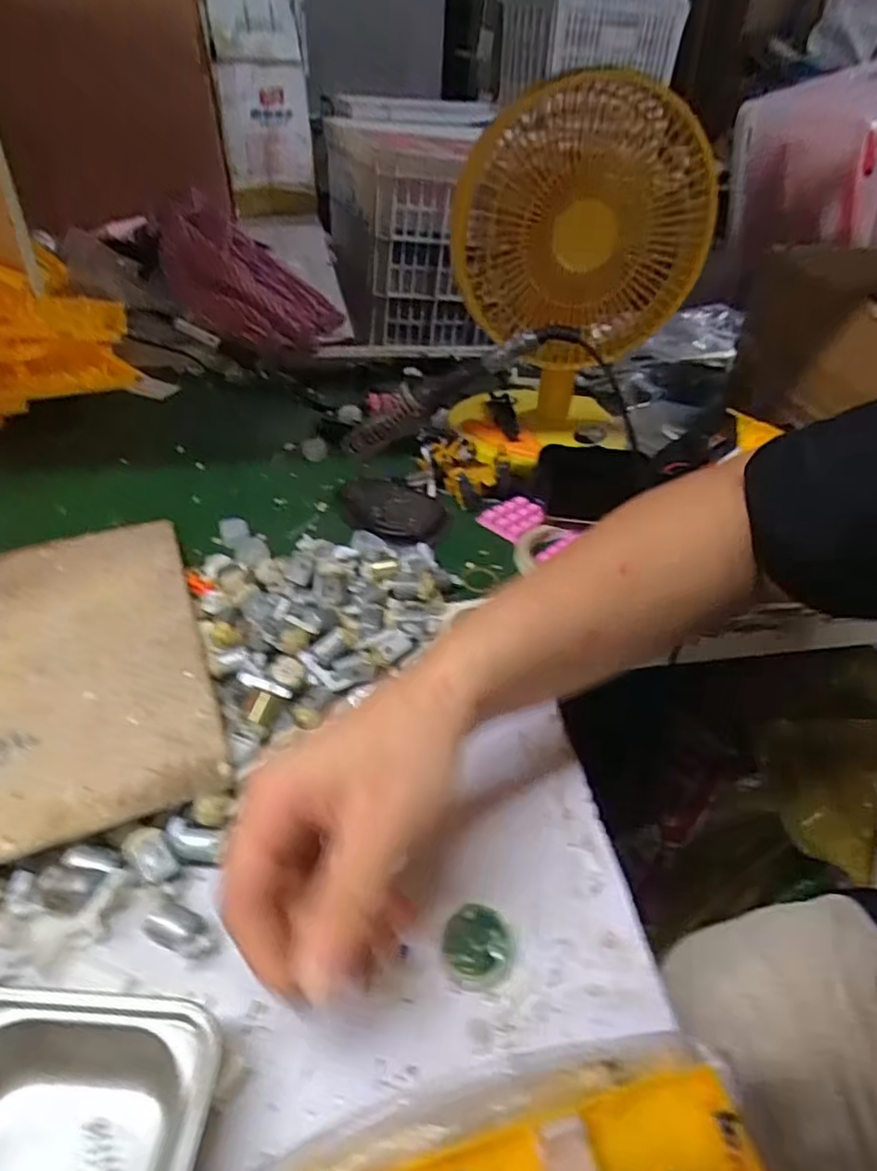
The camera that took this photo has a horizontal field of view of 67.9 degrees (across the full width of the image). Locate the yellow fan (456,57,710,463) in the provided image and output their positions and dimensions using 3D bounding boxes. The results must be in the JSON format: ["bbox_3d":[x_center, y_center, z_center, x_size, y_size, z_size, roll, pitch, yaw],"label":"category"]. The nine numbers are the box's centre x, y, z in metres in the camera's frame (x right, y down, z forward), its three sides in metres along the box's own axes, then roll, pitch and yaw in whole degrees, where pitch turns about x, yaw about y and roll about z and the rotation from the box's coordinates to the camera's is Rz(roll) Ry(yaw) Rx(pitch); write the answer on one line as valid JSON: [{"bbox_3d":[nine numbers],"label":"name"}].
[{"bbox_3d":[0.122,-0.284,0.629,0.193,0.323,0.187,0,39,-4],"label":"yellow fan"}]

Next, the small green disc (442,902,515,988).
[{"bbox_3d":[0.018,0.171,0.311,0.033,0.017,0.032,2,39,-2],"label":"small green disc"}]

